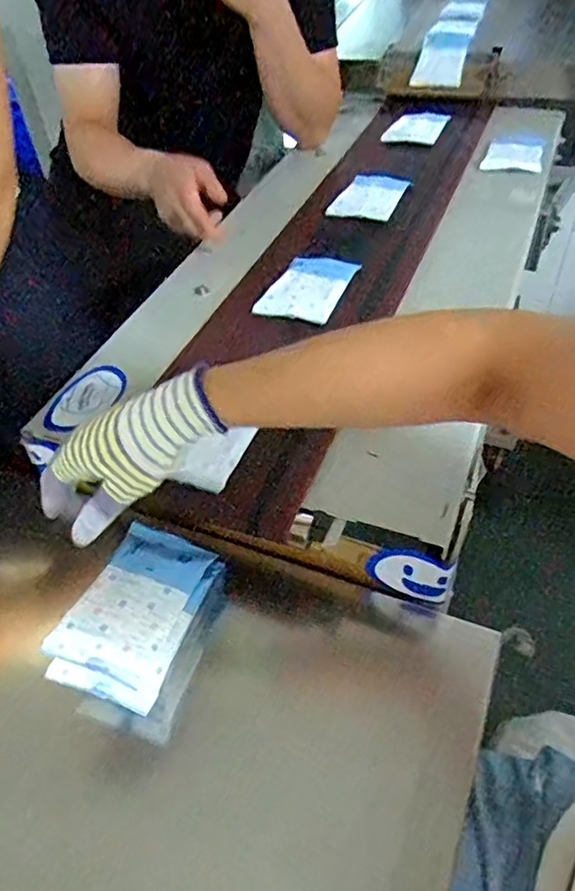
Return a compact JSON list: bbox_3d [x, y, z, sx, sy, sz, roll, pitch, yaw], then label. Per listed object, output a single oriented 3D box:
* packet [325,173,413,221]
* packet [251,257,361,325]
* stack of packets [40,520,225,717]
[{"bbox_3d":[0.119,-0.358,0.881,0.083,0.018,0.124,20,52,13],"label":"packet"},{"bbox_3d":[0.024,-0.185,0.726,0.082,0.021,0.124,24,55,10],"label":"packet"},{"bbox_3d":[-0.123,0.133,0.505,0.089,0.032,0.142,12,50,16],"label":"stack of packets"}]

